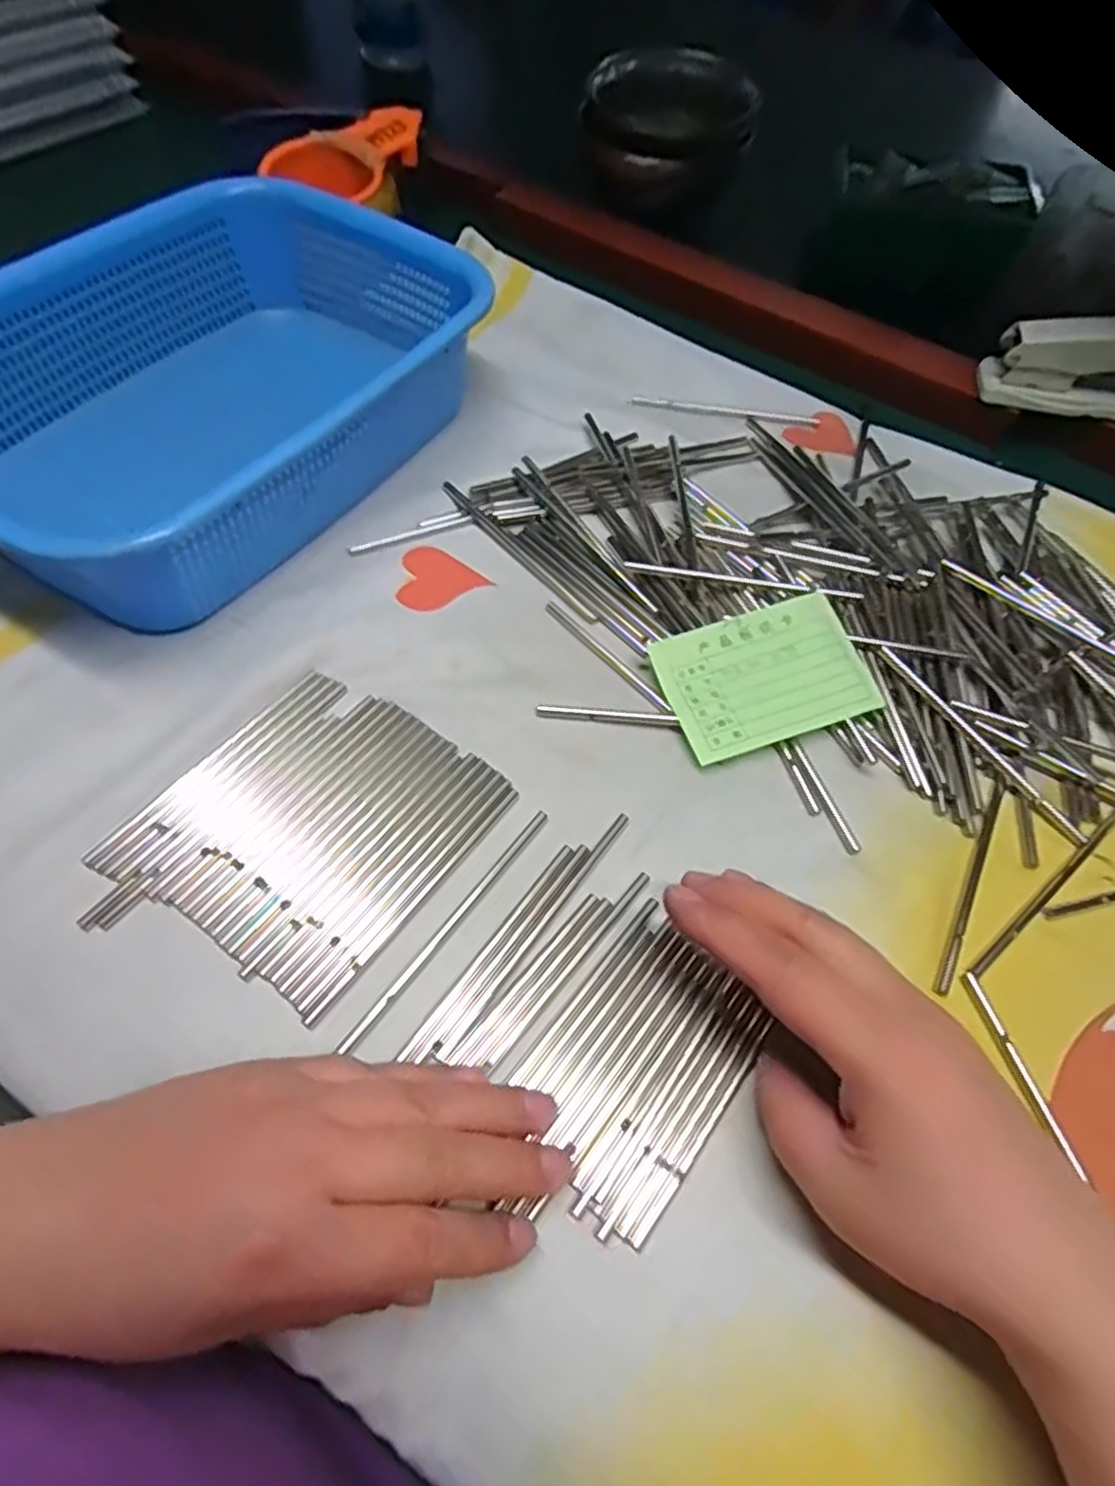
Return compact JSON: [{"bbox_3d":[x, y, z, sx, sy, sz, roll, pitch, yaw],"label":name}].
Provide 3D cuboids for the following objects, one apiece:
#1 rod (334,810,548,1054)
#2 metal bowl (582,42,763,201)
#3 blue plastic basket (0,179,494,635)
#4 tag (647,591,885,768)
[{"bbox_3d":[-0.041,0.070,0.285,0.005,0.004,0.118,35,63,14],"label":"rod"},{"bbox_3d":[0.084,-0.466,0.560,0.129,0.077,0.125,9,60,0],"label":"metal bowl"},{"bbox_3d":[-0.169,-0.205,0.395,0.202,0.071,0.289,31,62,13],"label":"blue plastic basket"},{"bbox_3d":[0.096,-0.031,0.342,0.091,0.004,0.066,-18,69,-7],"label":"tag"}]

